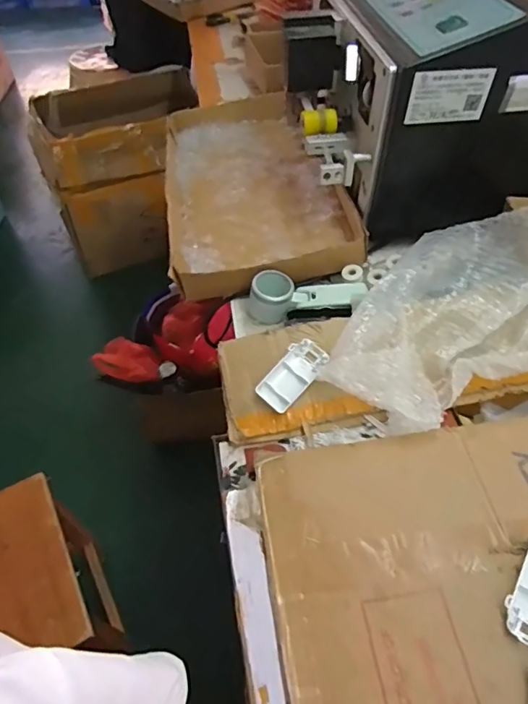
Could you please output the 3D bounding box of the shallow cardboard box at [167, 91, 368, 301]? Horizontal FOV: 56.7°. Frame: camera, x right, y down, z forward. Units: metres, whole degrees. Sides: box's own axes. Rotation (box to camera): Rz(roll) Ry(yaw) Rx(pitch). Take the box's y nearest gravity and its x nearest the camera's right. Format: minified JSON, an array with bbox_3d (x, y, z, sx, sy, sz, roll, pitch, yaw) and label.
[{"bbox_3d":[-0.024,-0.306,0.883,0.288,0.071,0.528,-7,51,-5],"label":"shallow cardboard box"}]

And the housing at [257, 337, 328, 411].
[{"bbox_3d":[0.036,0.028,0.604,0.048,0.013,0.096,38,73,15],"label":"housing"}]

